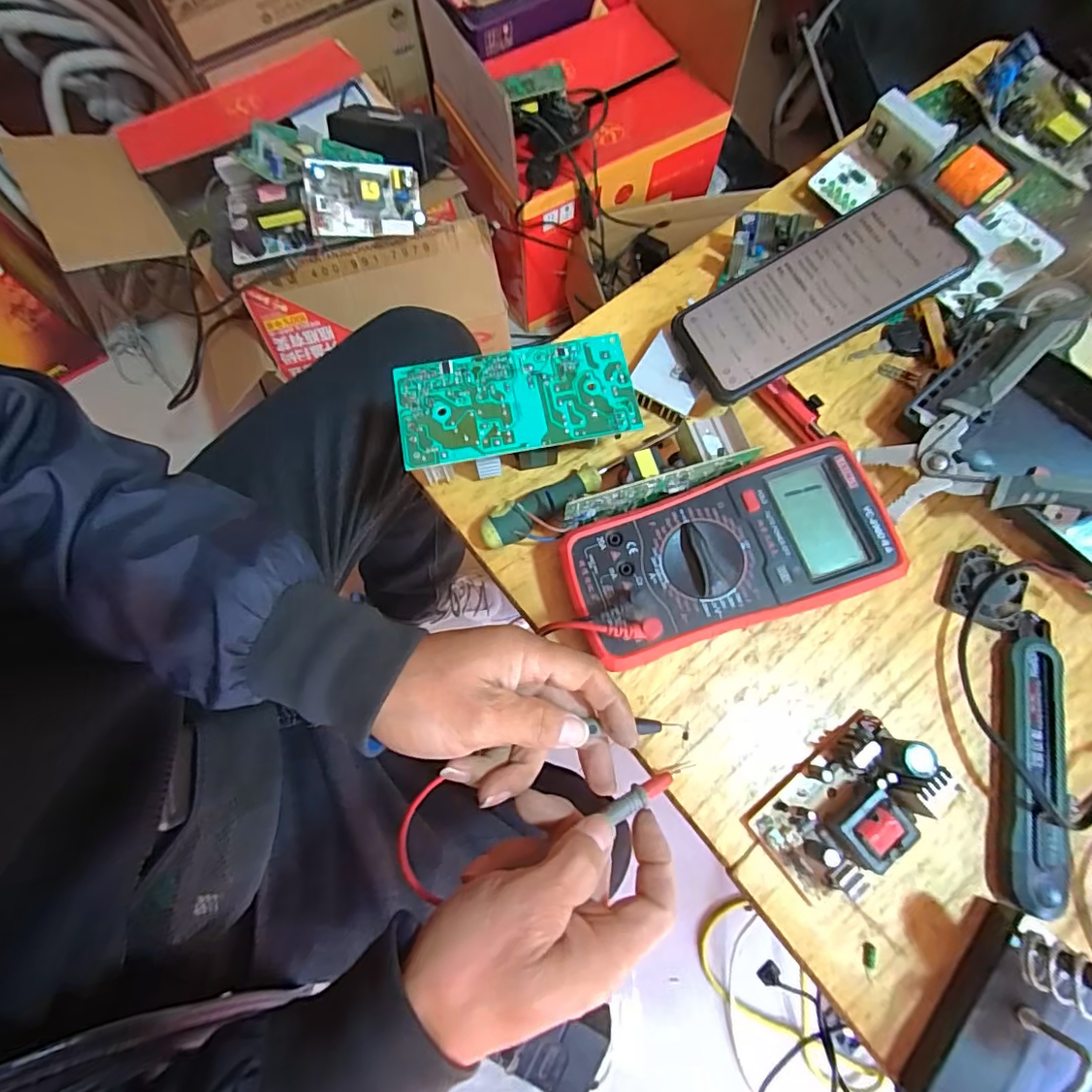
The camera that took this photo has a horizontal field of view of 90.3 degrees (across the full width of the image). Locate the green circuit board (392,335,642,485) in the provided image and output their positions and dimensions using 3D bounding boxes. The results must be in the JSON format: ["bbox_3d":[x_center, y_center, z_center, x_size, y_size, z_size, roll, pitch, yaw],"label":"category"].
[{"bbox_3d":[-0.019,-0.087,0.359,0.145,0.041,0.071,-10,74,-3],"label":"green circuit board"}]

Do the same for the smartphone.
[{"bbox_3d":[0.171,-0.160,0.347,0.164,0.012,0.077,-26,75,13],"label":"smartphone"}]

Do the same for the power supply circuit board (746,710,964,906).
[{"bbox_3d":[0.166,0.143,0.293,0.094,0.035,0.057,-35,77,-10],"label":"power supply circuit board"}]

